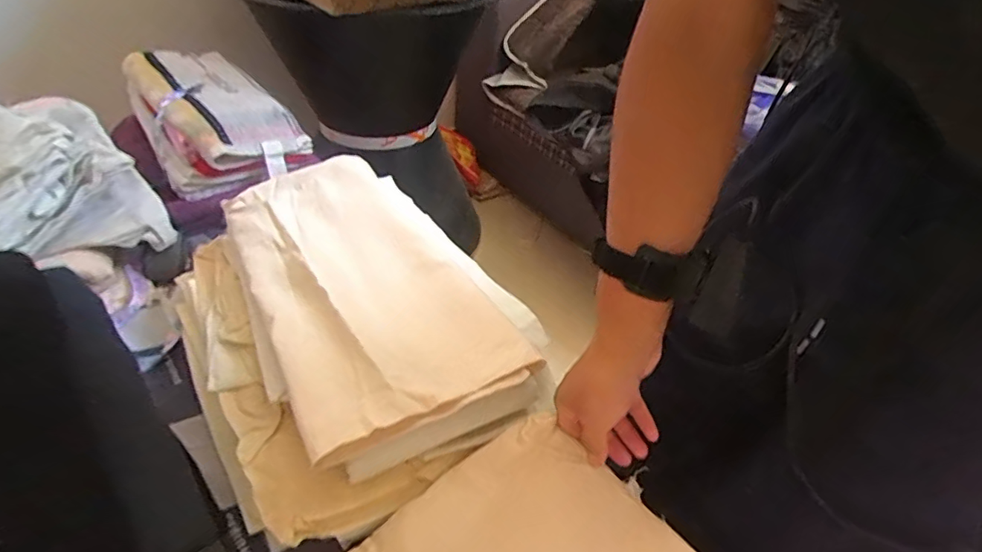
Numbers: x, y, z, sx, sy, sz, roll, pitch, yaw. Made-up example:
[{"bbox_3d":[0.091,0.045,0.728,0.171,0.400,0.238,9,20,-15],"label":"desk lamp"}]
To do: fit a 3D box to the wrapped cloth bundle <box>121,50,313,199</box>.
[{"bbox_3d":[-0.452,-0.264,0.868,0.199,0.113,0.337,-26,49,-31],"label":"wrapped cloth bundle"}]

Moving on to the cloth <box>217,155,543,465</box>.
[{"bbox_3d":[-0.126,-0.008,0.575,0.237,0.053,0.375,-18,45,-25],"label":"cloth"}]

